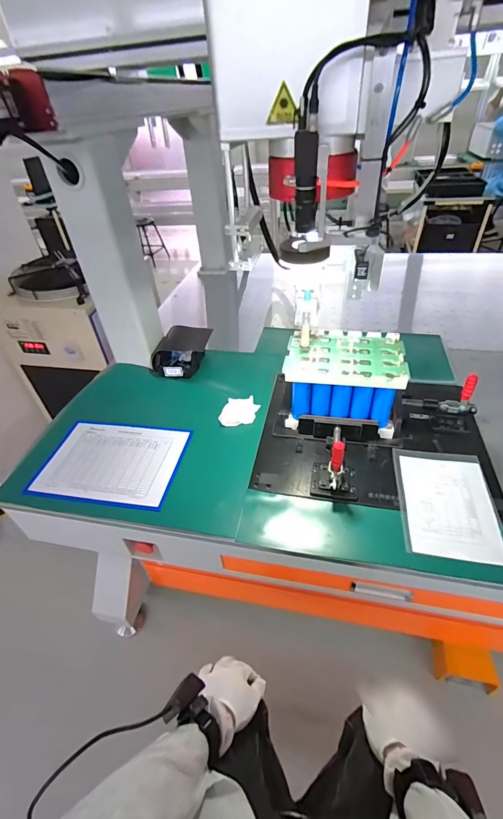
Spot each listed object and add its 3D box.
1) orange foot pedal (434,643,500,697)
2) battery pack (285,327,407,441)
[{"bbox_3d":[0.632,0.760,1.061,0.156,0.081,0.099,4,42,11],"label":"orange foot pedal"},{"bbox_3d":[0.206,-0.061,0.823,0.236,0.169,0.177,6,42,12],"label":"battery pack"}]

